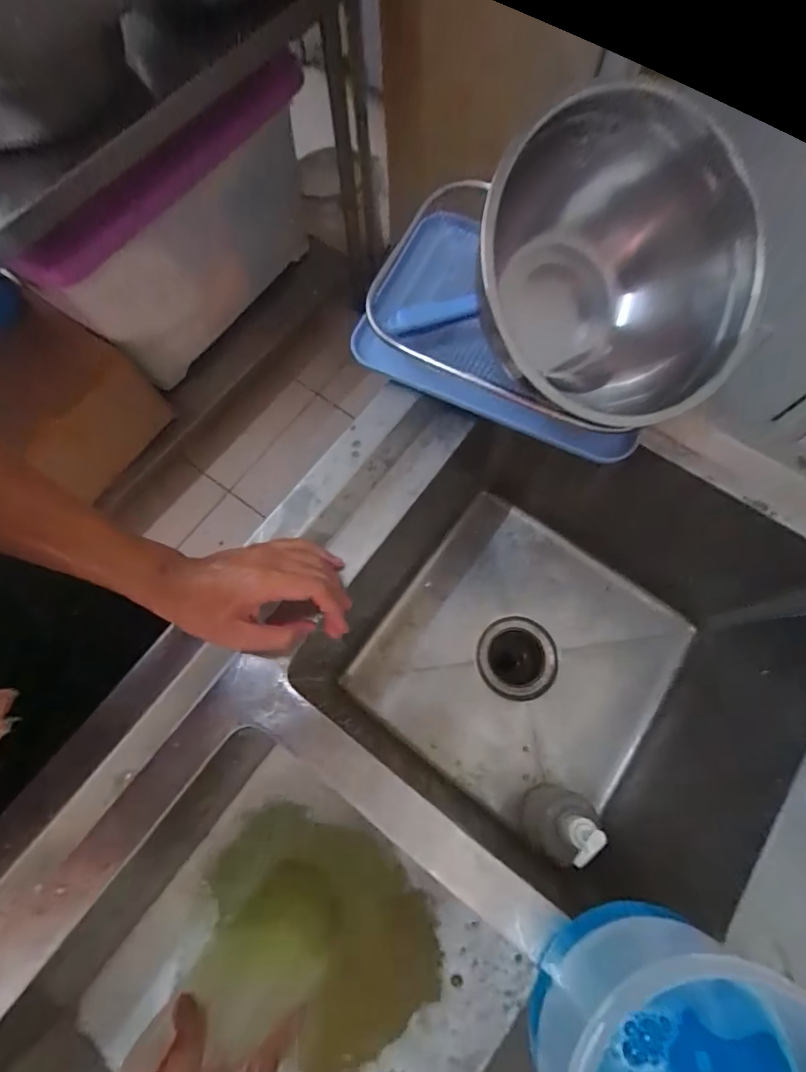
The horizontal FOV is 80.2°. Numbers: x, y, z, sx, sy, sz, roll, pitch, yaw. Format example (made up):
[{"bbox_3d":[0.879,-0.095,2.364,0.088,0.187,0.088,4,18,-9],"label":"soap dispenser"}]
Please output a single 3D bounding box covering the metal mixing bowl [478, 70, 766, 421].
[{"bbox_3d":[0.175,-0.200,0.394,0.206,0.199,0.116,27,75,9],"label":"metal mixing bowl"}]

